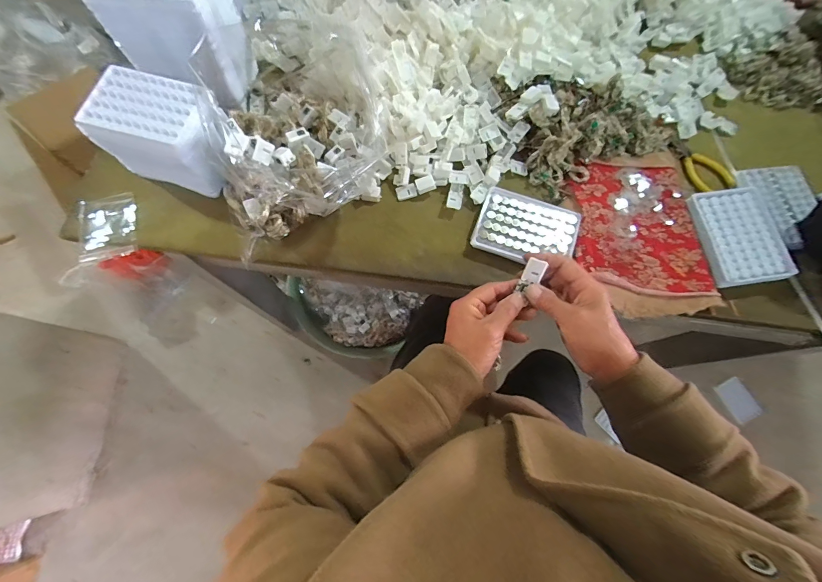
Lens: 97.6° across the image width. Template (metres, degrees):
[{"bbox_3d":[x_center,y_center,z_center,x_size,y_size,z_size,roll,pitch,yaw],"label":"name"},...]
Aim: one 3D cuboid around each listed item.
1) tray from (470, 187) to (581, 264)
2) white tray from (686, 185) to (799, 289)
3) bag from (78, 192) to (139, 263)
[{"bbox_3d":[0.153,-0.081,0.477,0.127,0.012,0.093,20,74,4],"label":"tray"},{"bbox_3d":[0.444,-0.076,0.481,0.109,0.014,0.132,-6,74,-4],"label":"white tray"},{"bbox_3d":[-0.402,-0.091,0.484,0.075,0.019,0.100,-16,64,-7],"label":"bag"}]

